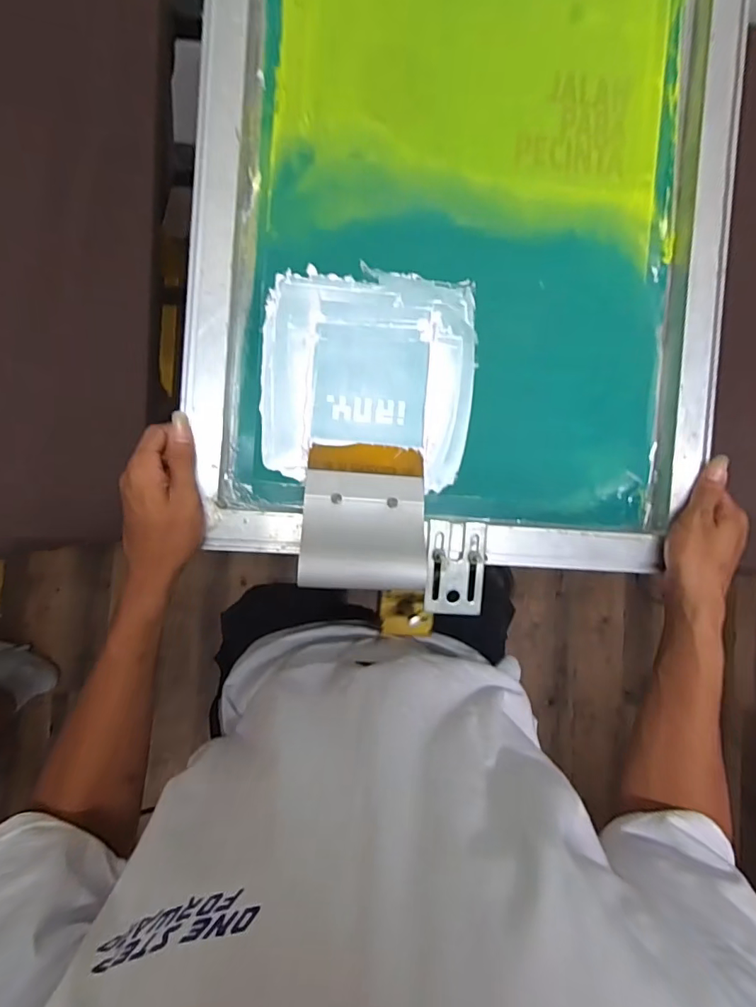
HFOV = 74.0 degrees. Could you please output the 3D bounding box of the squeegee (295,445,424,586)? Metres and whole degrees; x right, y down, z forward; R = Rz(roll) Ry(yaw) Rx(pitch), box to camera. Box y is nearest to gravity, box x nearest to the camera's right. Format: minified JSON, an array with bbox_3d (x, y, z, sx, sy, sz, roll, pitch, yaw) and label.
[{"bbox_3d":[-0.012,0.010,0.419,0.098,0.019,0.128,3,63,-6],"label":"squeegee"}]

